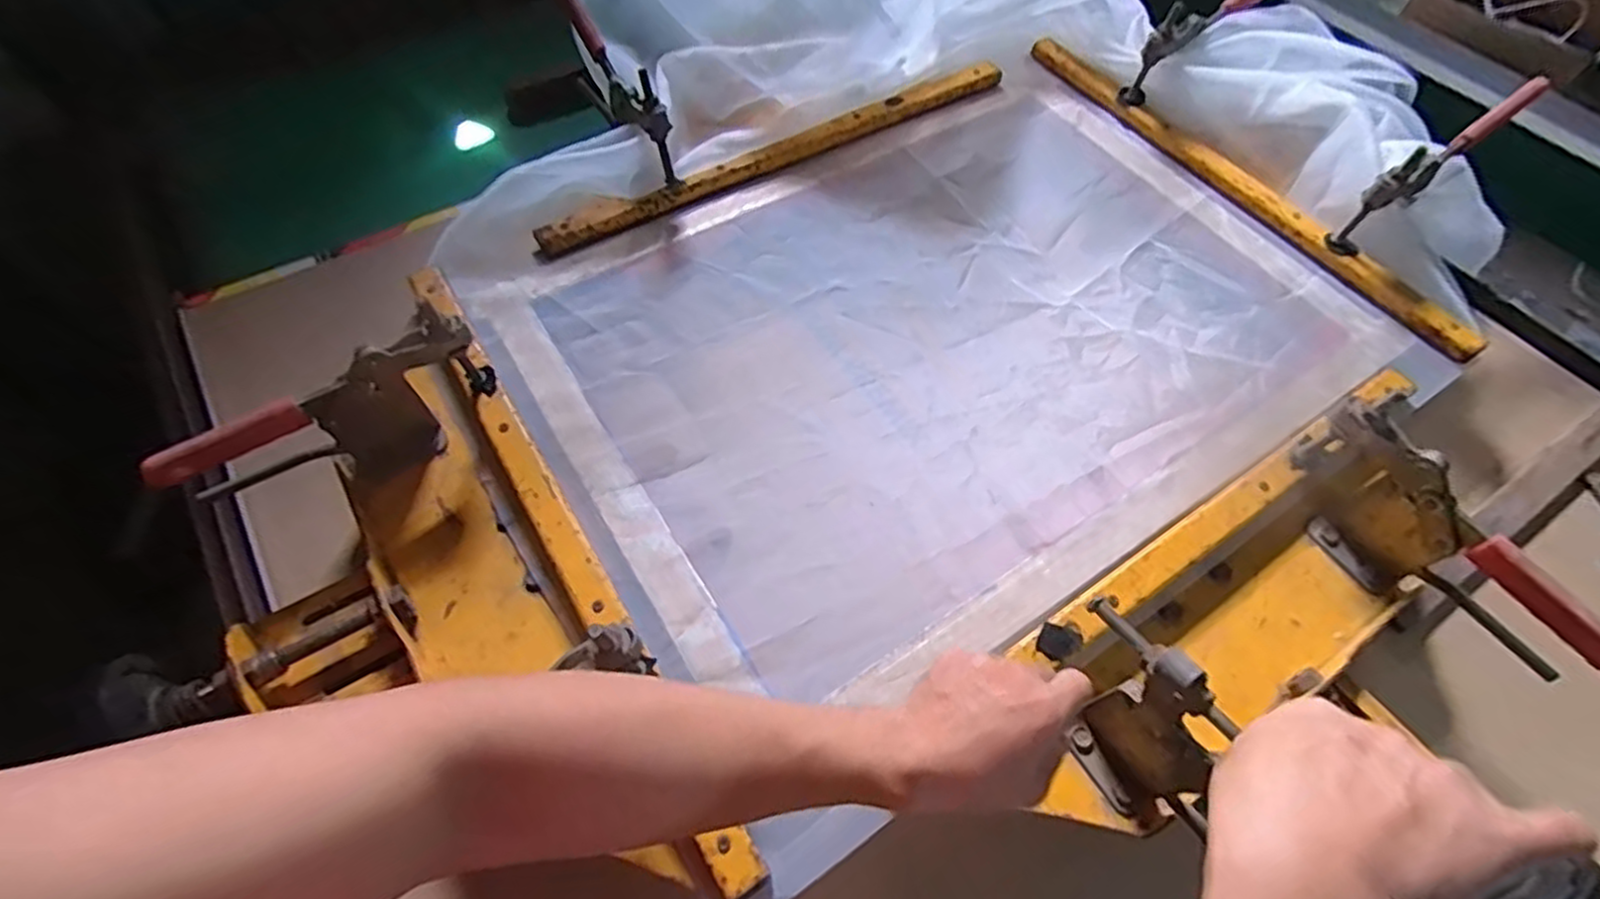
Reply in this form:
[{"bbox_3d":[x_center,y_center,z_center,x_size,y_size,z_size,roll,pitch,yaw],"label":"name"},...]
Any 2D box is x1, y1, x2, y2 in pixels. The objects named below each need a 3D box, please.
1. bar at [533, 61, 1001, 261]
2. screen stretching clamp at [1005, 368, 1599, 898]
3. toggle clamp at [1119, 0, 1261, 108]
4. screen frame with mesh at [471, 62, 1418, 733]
[{"bbox_3d":[-0.010,-0.343,0.811,0.601,0.028,0.032,-28,64,-18],"label":"bar"},{"bbox_3d":[0.363,0.164,0.466,0.396,0.142,0.299,-28,64,-19],"label":"screen stretching clamp"},{"bbox_3d":[0.483,-0.507,0.841,0.234,0.083,0.030,-36,66,-4],"label":"toggle clamp"},{"bbox_3d":[0.145,-0.122,0.691,0.745,0.029,0.531,-28,64,-19],"label":"screen frame with mesh"}]

